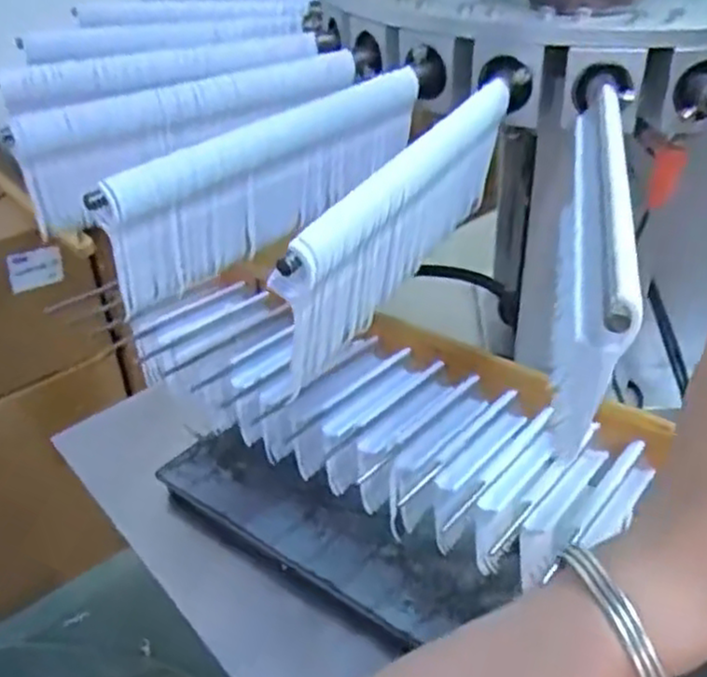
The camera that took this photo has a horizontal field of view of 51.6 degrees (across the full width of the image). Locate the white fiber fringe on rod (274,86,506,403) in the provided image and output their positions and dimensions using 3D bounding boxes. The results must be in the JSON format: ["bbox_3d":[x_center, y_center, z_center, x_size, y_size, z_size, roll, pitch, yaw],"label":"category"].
[{"bbox_3d":[0.030,-0.059,0.342,0.014,0.073,0.211,17,40,25],"label":"white fiber fringe on rod"}]

